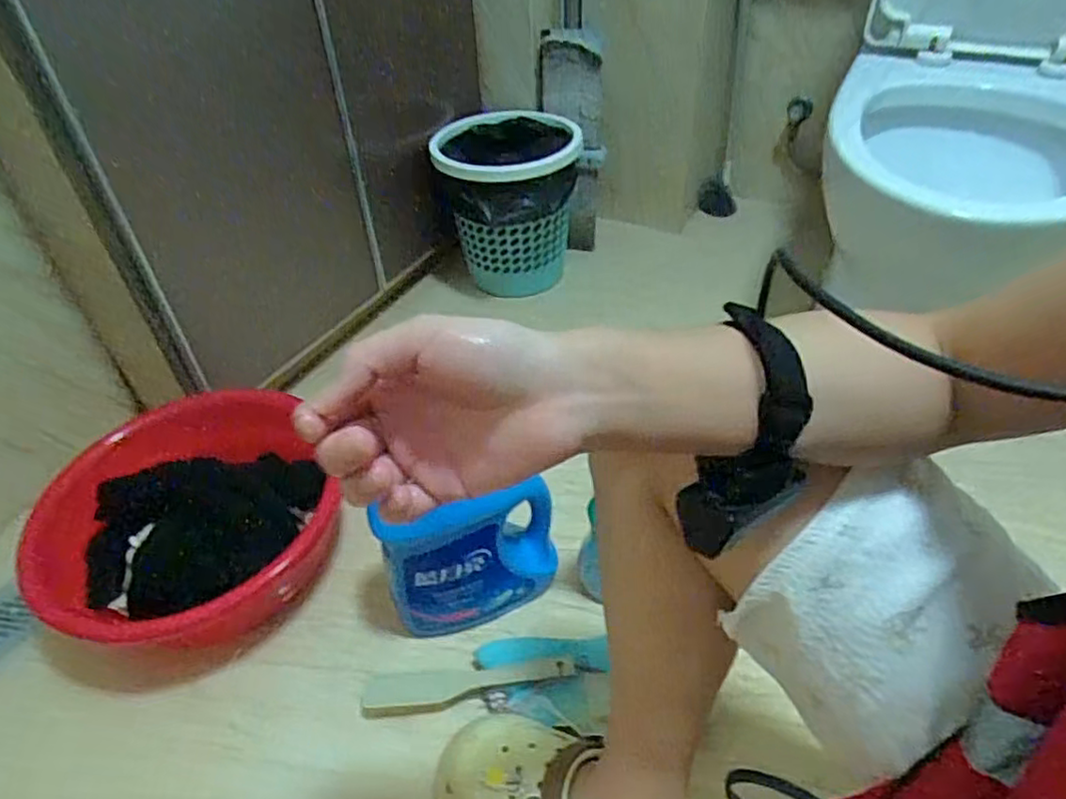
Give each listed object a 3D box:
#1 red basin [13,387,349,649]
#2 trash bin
[{"bbox_3d":[-0.424,0.156,0.809,0.277,0.170,0.330,3,42,6],"label":"red basin"},{"bbox_3d":[-0.045,-0.358,1.224,0.254,0.285,0.248,0,42,2],"label":"trash bin"}]

